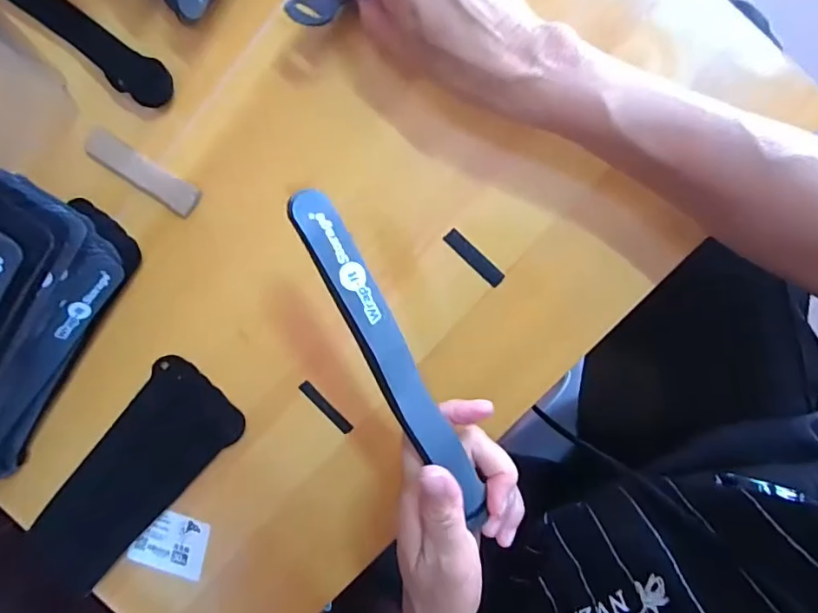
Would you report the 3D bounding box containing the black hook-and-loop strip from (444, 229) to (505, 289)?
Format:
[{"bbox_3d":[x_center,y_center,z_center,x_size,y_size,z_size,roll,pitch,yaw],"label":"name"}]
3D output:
[{"bbox_3d":[0.043,-0.032,0.329,0.047,0.004,0.011,44,99,-1],"label":"black hook-and-loop strip"}]

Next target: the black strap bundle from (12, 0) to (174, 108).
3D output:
[{"bbox_3d":[-0.243,-0.203,0.332,0.210,0.010,0.028,39,99,0],"label":"black strap bundle"}]

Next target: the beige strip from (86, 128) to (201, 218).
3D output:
[{"bbox_3d":[-0.183,-0.092,0.345,0.086,0.004,0.021,32,99,1],"label":"beige strip"}]

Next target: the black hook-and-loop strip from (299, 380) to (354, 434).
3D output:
[{"bbox_3d":[-0.058,0.071,0.353,0.047,0.004,0.008,45,99,-1],"label":"black hook-and-loop strip"}]

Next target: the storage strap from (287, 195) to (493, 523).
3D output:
[{"bbox_3d":[-0.006,0.030,0.247,0.019,0.017,0.185,-25,104,8],"label":"storage strap"}]

